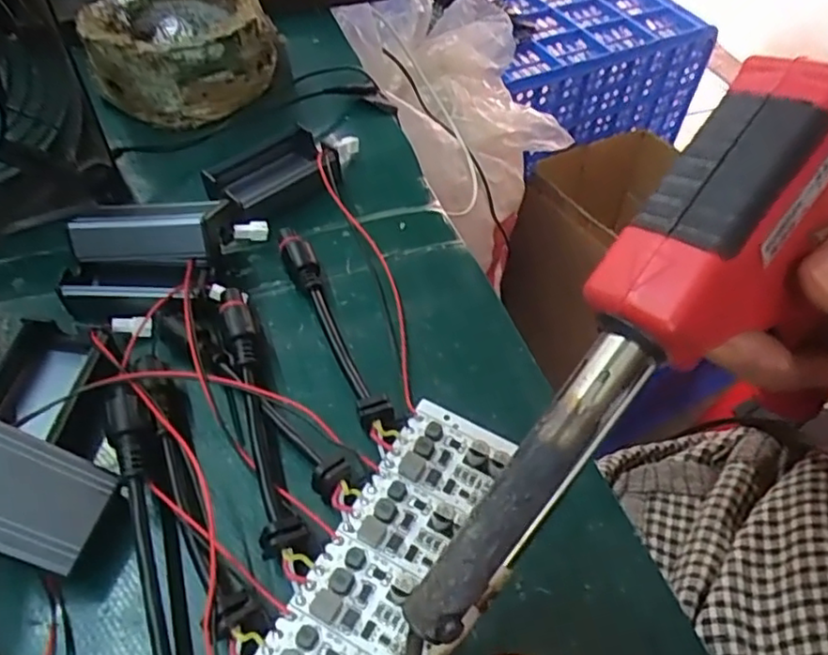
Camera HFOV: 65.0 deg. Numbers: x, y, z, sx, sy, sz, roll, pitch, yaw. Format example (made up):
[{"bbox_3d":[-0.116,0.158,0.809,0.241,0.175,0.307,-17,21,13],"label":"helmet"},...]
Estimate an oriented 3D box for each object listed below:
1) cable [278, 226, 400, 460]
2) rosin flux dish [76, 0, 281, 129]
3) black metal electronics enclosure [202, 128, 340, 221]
[{"bbox_3d":[-0.029,0.000,0.233,0.010,0.013,0.104,-19,54,-18],"label":"cable"},{"bbox_3d":[-0.115,-0.139,0.320,0.077,0.040,0.075,1,51,-1],"label":"rosin flux dish"},{"bbox_3d":[-0.060,-0.065,0.281,0.051,0.015,0.039,-33,59,-26],"label":"black metal electronics enclosure"}]

